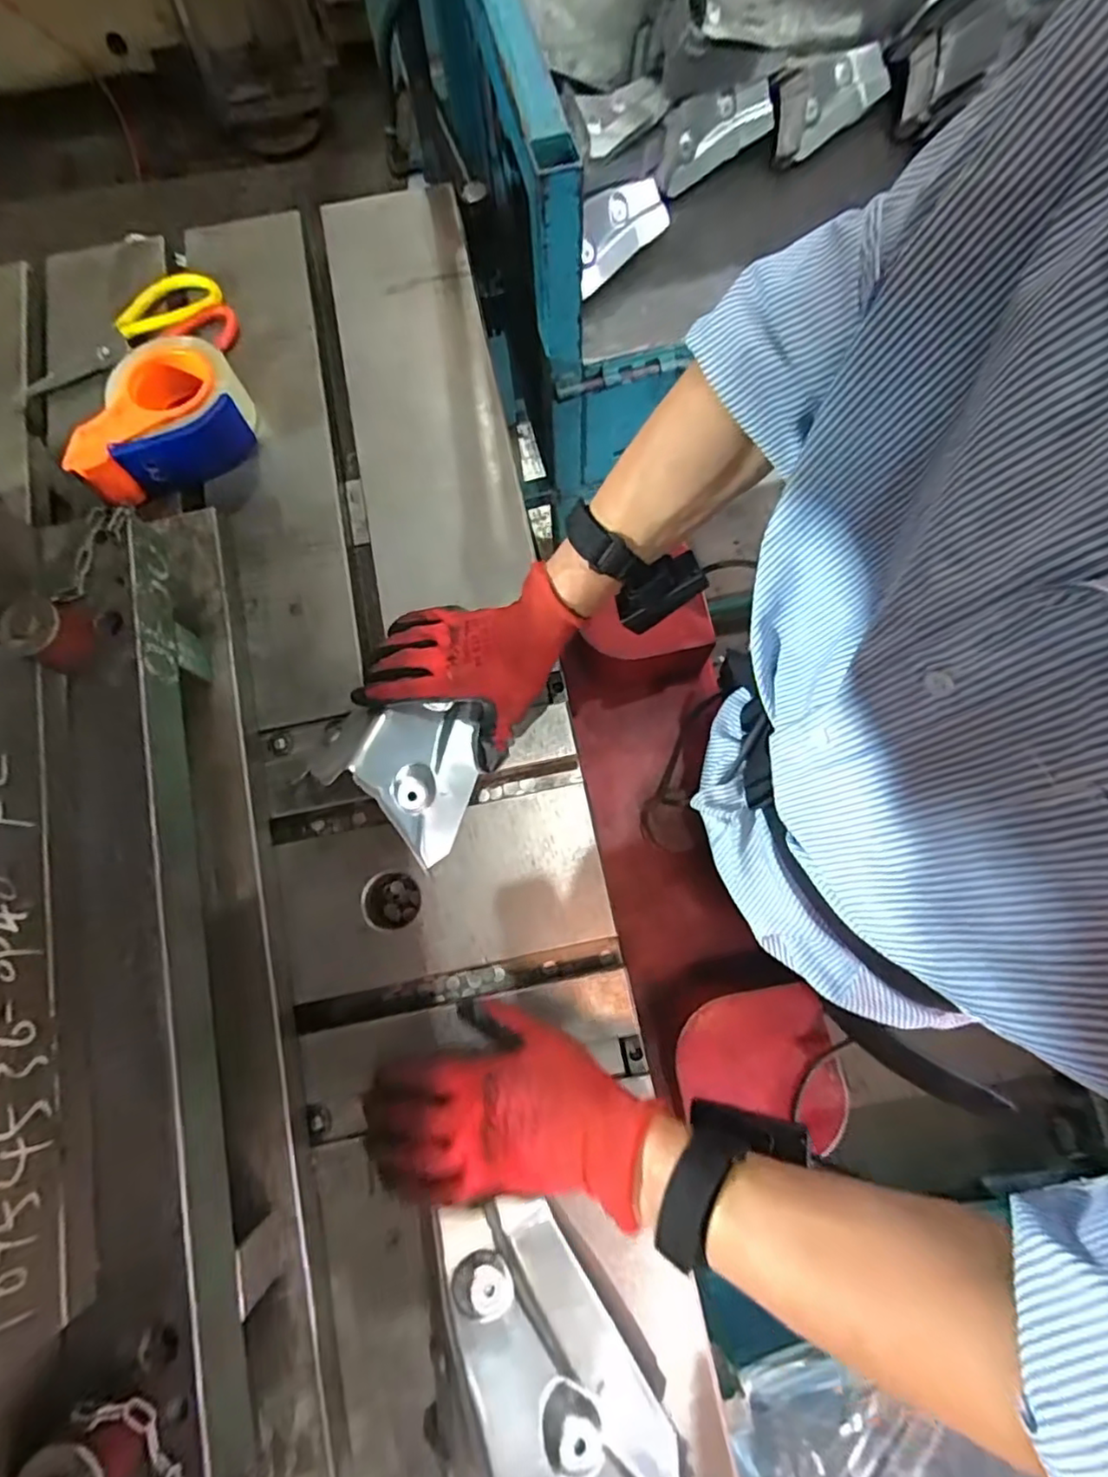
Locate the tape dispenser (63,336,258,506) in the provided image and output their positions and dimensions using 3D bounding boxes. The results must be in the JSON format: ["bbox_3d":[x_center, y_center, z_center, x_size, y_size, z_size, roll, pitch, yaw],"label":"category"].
[{"bbox_3d":[-0.367,-0.296,0.578,0.162,0.062,0.101,-32,79,-5],"label":"tape dispenser"}]

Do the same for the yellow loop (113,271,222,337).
[{"bbox_3d":[-0.401,-0.449,0.639,0.108,0.022,0.041,-35,79,-8],"label":"yellow loop"}]

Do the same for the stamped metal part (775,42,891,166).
[{"bbox_3d":[0.430,-1.007,0.969,0.209,0.025,0.101,-36,118,-6],"label":"stamped metal part"}]

